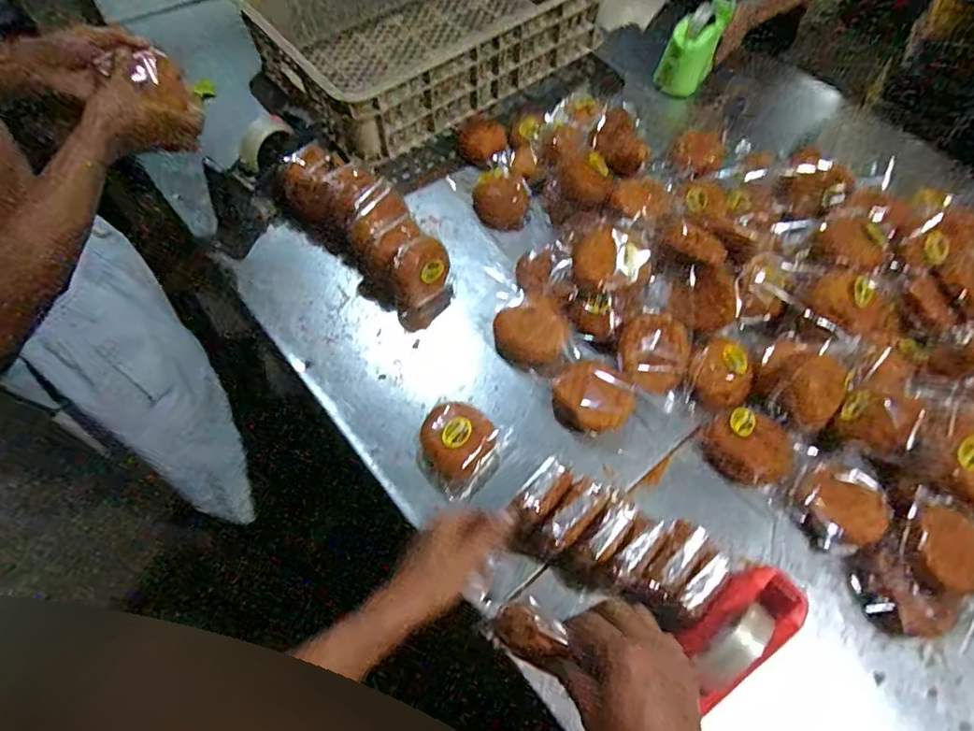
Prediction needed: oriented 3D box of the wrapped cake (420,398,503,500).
[{"bbox_3d":[-0.037,0.100,0.686,0.103,0.047,0.105,2,59,-4],"label":"wrapped cake"}]

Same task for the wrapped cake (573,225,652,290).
[{"bbox_3d":[0.178,-0.150,0.781,0.108,0.047,0.087,20,60,7],"label":"wrapped cake"}]

